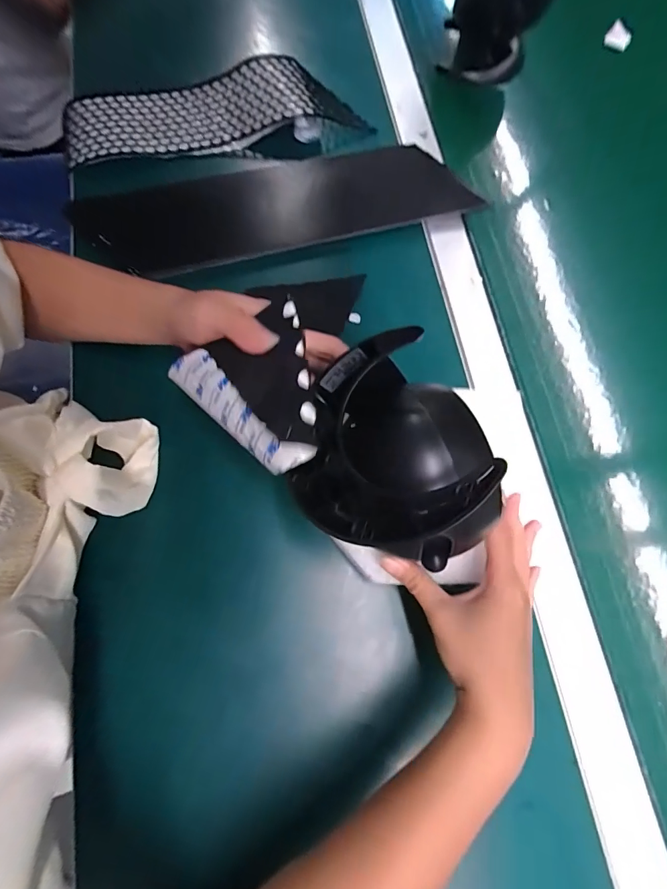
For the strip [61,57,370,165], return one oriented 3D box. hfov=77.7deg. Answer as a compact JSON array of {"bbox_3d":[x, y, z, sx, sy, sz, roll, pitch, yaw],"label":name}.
[{"bbox_3d":[-0.129,-0.361,0.450,0.313,0.029,0.091,-13,74,-5],"label":"strip"}]

